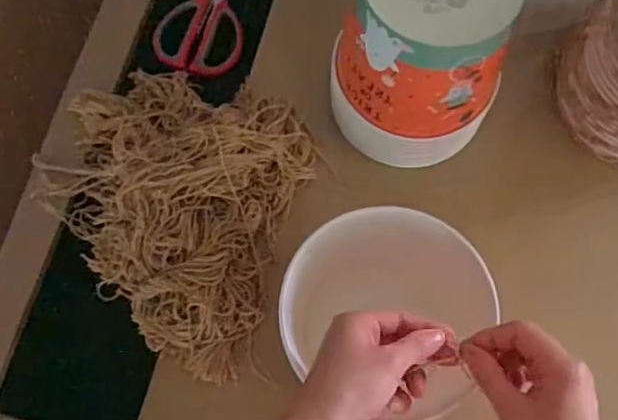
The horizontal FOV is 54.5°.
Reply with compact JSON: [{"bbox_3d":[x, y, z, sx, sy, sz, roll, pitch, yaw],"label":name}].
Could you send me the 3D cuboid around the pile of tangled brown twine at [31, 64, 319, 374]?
[{"bbox_3d":[-0.145,-0.013,0.576,0.253,0.070,0.264,19,73,6],"label":"pile of tangled brown twine"}]

